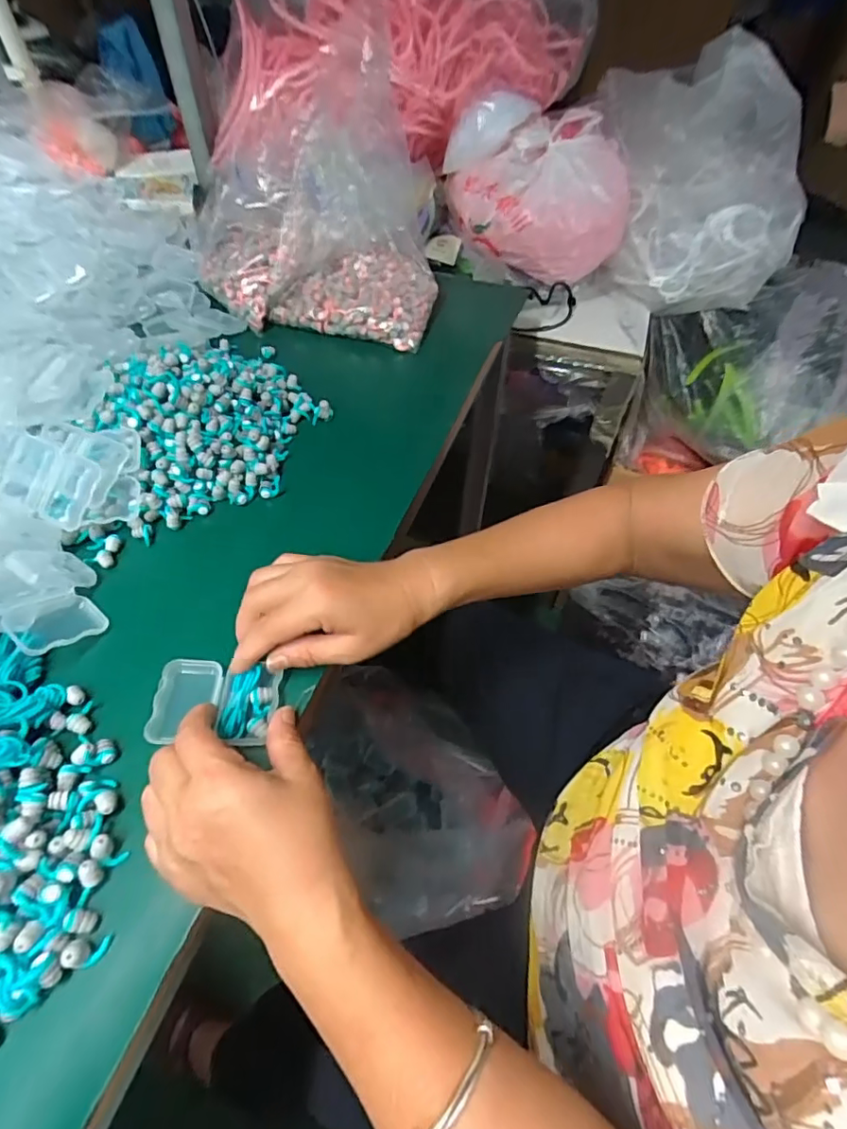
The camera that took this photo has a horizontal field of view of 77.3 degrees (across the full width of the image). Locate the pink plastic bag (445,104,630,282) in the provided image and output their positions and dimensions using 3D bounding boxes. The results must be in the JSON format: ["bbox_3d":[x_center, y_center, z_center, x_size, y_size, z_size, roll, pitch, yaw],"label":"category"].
[{"bbox_3d":[0.174,-0.528,0.763,0.240,0.149,0.178,-29,58,-22],"label":"pink plastic bag"}]

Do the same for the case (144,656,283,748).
[{"bbox_3d":[-0.131,0.086,0.337,0.075,0.012,0.053,3,52,0],"label":"case"}]

